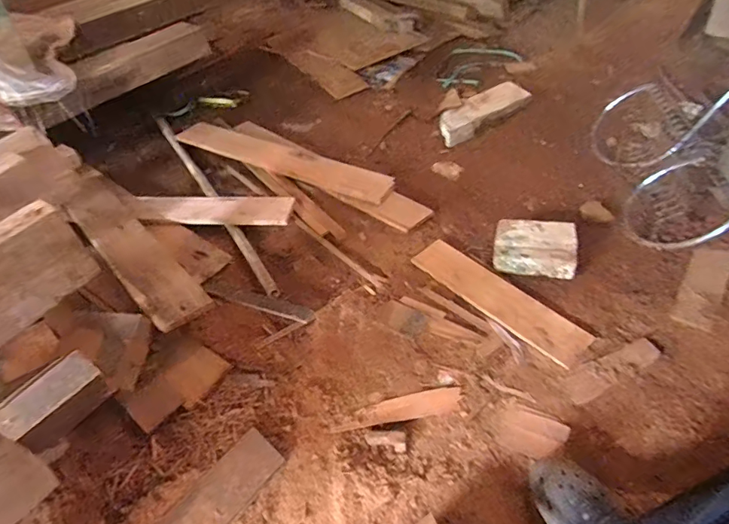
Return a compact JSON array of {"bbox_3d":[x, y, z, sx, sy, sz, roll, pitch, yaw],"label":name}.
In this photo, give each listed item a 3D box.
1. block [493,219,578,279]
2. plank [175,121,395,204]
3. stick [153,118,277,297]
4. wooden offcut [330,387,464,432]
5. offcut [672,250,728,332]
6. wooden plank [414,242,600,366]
[{"bbox_3d":[0.390,-0.032,1.057,0.176,0.068,0.123,9,47,14],"label":"block"},{"bbox_3d":[-0.271,-0.316,1.386,0.773,0.026,0.111,23,52,25],"label":"plank"},{"bbox_3d":[-0.450,-0.207,1.323,0.035,0.032,0.945,-27,49,-19],"label":"stick"},{"bbox_3d":[0.065,0.274,0.859,0.239,0.008,0.048,-9,45,-3],"label":"wooden offcut"},{"bbox_3d":[0.734,0.049,0.995,0.077,0.015,0.252,26,53,28],"label":"offcut"},{"bbox_3d":[0.290,0.070,1.006,0.110,0.014,0.396,-34,52,-25],"label":"wooden plank"}]

